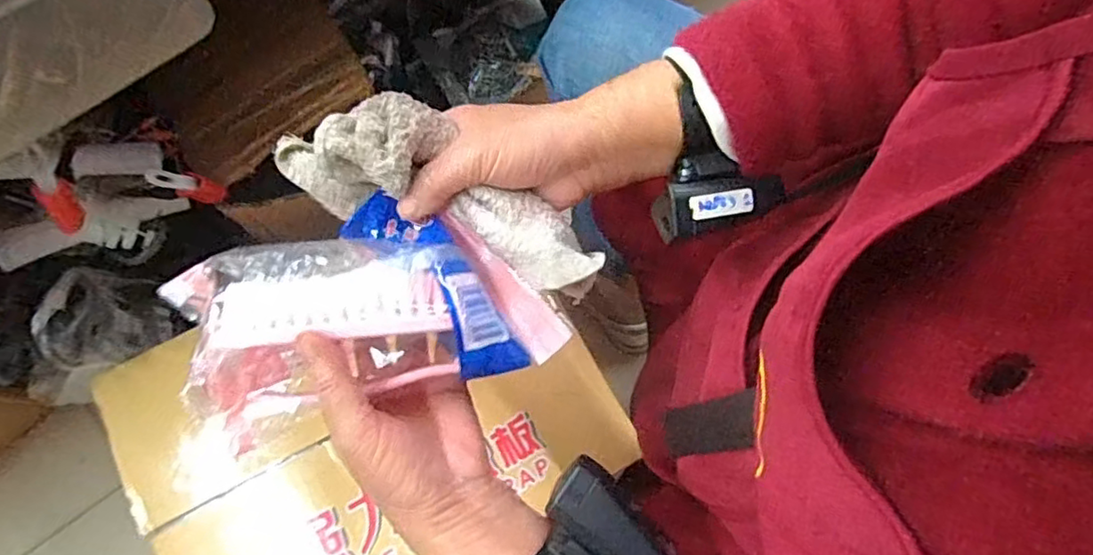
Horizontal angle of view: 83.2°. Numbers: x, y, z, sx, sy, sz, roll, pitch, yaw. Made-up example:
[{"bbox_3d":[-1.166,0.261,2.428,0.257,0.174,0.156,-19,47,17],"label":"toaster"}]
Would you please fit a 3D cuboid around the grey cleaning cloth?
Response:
[{"bbox_3d":[-0.054,-0.047,0.343,0.185,0.049,0.064,24,74,-3],"label":"grey cleaning cloth"}]

